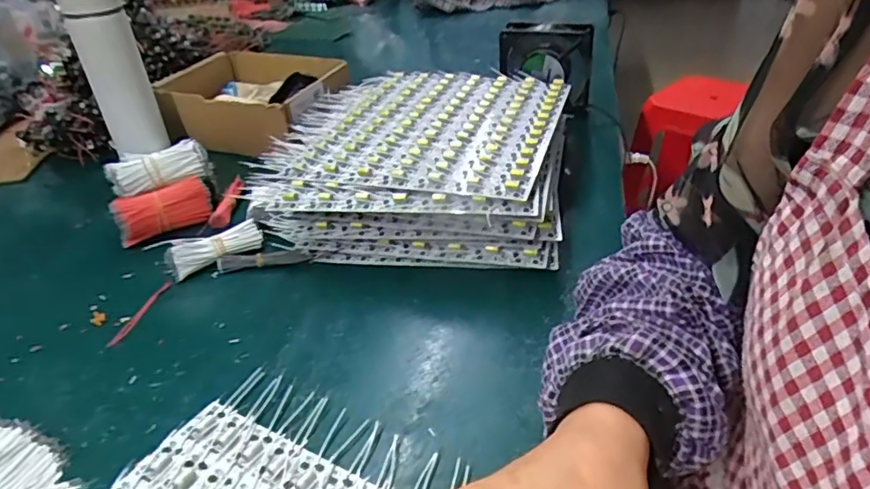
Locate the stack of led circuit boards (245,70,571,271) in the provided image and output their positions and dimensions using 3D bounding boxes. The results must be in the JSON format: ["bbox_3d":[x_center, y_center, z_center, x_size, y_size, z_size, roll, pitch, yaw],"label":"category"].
[{"bbox_3d":[-0.017,-0.095,0.629,0.303,0.093,0.302,3,33,12],"label":"stack of led circuit boards"}]

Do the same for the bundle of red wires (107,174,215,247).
[{"bbox_3d":[-0.289,-0.037,0.601,0.093,0.048,0.028,-17,34,-18],"label":"bundle of red wires"}]

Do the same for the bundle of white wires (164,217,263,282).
[{"bbox_3d":[-0.217,0.001,0.554,0.089,0.031,0.035,-20,35,-22],"label":"bundle of white wires"}]

